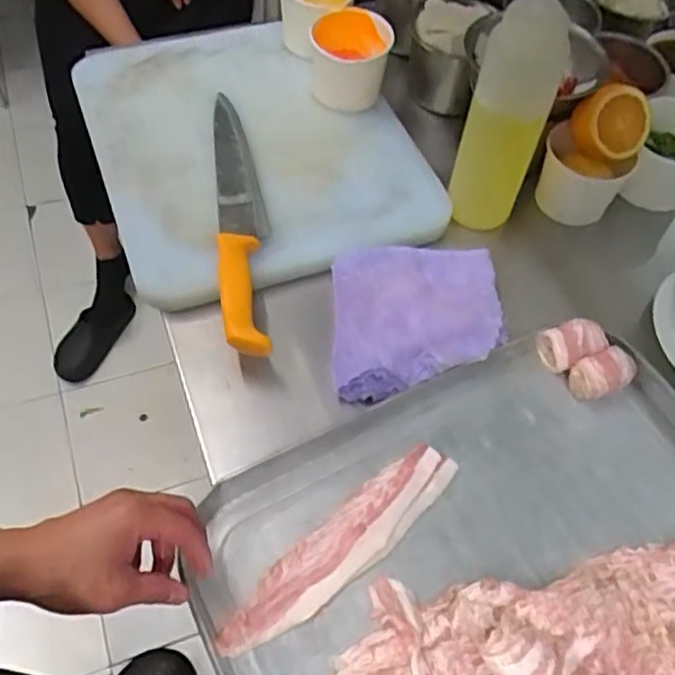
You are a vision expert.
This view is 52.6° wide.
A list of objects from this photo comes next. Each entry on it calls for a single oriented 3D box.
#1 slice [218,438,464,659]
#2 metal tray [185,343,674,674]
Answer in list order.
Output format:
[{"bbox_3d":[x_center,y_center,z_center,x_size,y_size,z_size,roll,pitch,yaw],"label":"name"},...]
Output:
[{"bbox_3d":[0.005,0.166,0.539,0.228,0.007,0.050,-34,64,-24],"label":"slice"},{"bbox_3d":[0.142,0.187,0.522,0.455,0.043,0.357,-22,61,-18],"label":"metal tray"}]

